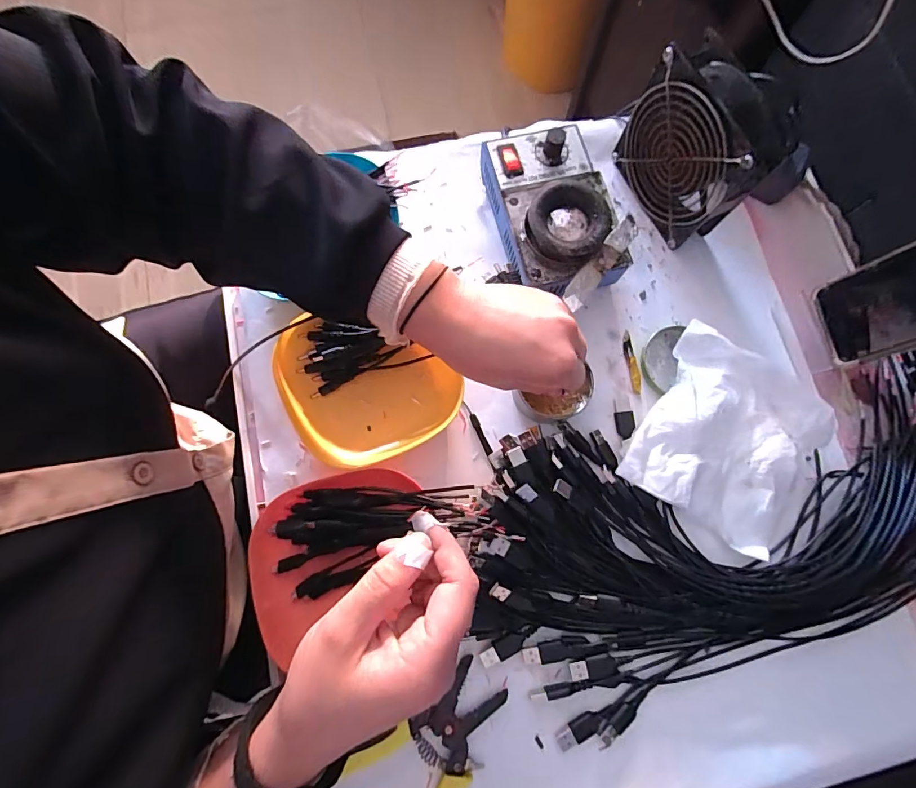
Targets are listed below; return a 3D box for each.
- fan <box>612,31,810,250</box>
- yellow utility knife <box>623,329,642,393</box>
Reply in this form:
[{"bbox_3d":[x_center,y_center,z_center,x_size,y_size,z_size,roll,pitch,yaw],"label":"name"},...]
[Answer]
[{"bbox_3d":[0.202,-0.215,0.380,0.056,0.112,0.141,-27,79,-7],"label":"fan"},{"bbox_3d":[0.159,-0.029,0.398,0.009,0.004,0.059,-6,78,-2],"label":"yellow utility knife"}]

